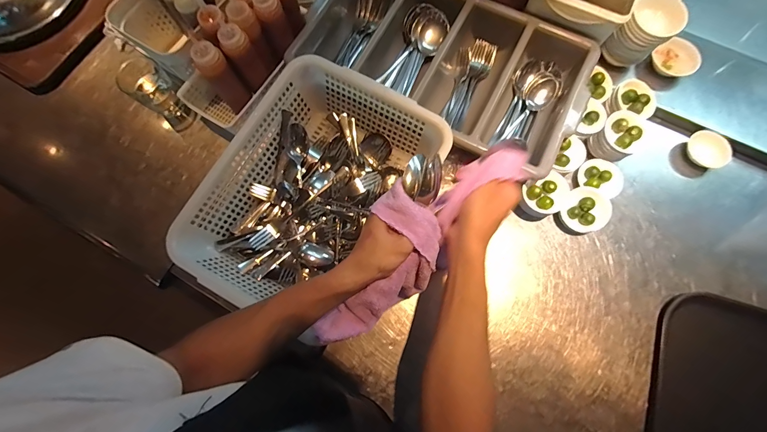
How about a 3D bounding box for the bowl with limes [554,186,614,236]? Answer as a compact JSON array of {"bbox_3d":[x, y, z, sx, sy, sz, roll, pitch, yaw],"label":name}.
[{"bbox_3d":[0.351,-0.010,0.580,0.081,0.036,0.074,0,76,2],"label":"bowl with limes"}]

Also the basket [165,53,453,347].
[{"bbox_3d":[-0.111,-0.037,0.547,0.276,0.113,0.385,30,79,9],"label":"basket"}]

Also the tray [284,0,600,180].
[{"bbox_3d":[0.107,-0.285,0.624,0.496,0.083,0.279,28,78,8],"label":"tray"}]

